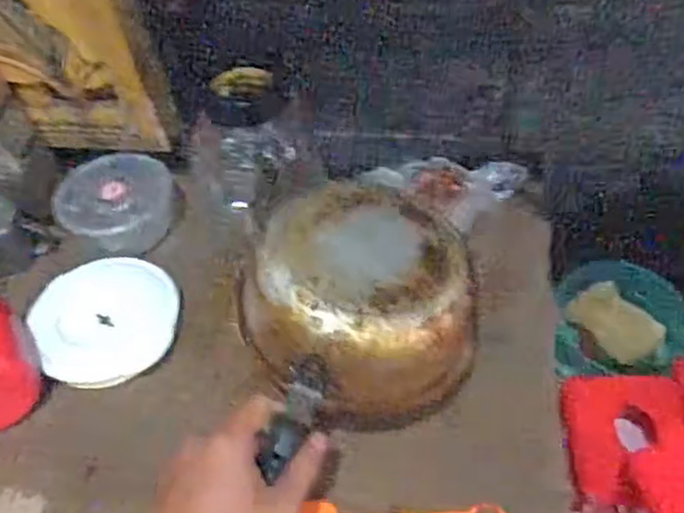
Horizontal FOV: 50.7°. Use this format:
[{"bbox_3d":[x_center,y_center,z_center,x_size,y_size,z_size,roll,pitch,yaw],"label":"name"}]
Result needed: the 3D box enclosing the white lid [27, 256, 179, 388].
[{"bbox_3d":[-0.215,0.056,0.662,0.125,0.011,0.128,-3,53,4],"label":"white lid"}]

